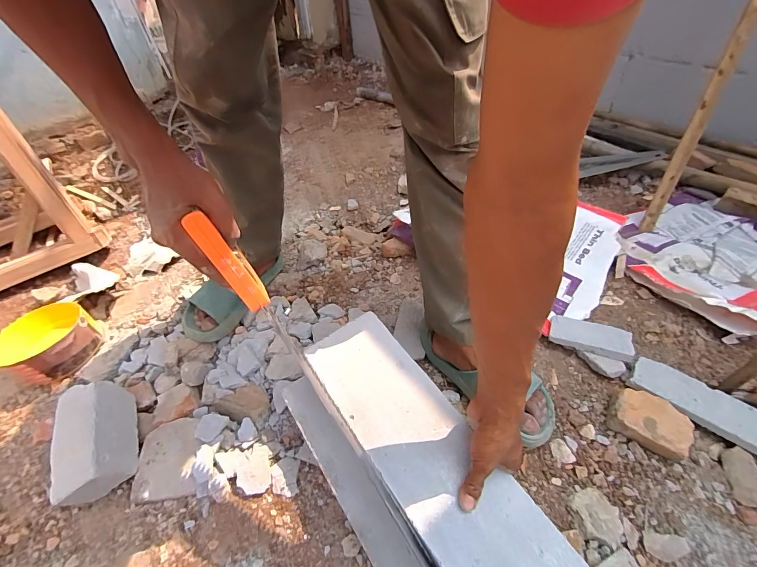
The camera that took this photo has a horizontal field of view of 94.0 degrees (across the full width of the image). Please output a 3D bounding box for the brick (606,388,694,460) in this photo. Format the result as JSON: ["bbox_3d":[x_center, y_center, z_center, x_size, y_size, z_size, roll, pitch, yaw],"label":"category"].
[{"bbox_3d":[0.457,0.231,0.598,0.111,0.049,0.082,29,57,28],"label":"brick"}]

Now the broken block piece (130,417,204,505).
[{"bbox_3d":[-0.367,0.312,0.624,0.100,0.031,0.126,-13,48,-6],"label":"broken block piece"}]

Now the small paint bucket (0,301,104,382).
[{"bbox_3d":[-0.728,0.126,0.794,0.173,0.087,0.169,-3,48,3],"label":"small paint bucket"}]

